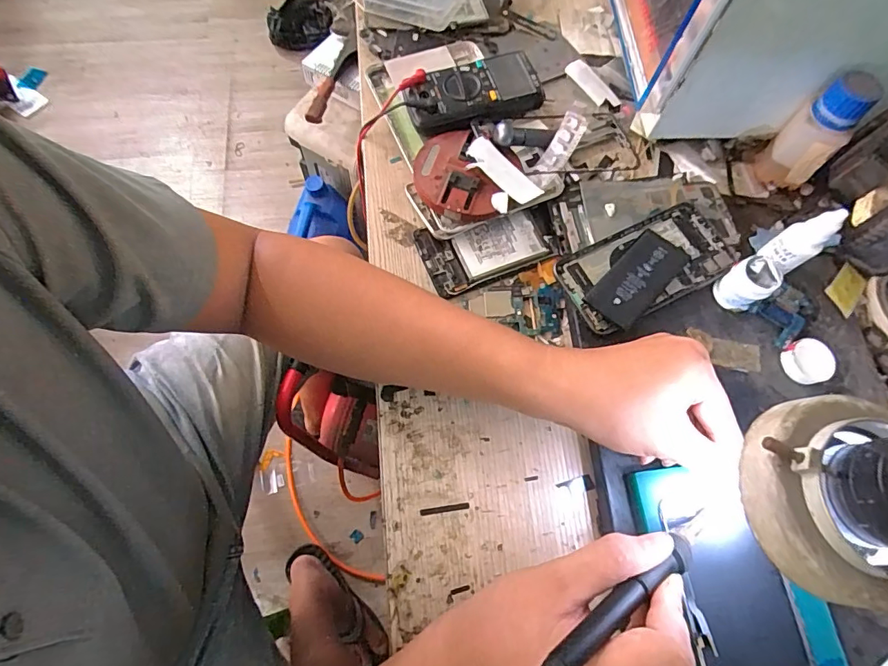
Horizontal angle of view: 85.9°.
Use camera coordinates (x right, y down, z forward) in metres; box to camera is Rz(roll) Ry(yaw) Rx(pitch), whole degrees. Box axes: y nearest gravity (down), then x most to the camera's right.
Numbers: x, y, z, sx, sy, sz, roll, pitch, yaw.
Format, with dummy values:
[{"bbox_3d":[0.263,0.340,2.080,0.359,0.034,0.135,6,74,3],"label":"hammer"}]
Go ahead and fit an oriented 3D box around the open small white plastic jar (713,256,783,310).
[{"bbox_3d":[0.245,-0.040,0.387,0.032,0.036,0.033,1,70,-3],"label":"open small white plastic jar"}]

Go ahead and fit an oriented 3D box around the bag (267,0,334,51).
[{"bbox_3d":[-0.452,-0.979,1.484,0.199,0.105,0.147,-25,73,-12],"label":"bag"}]

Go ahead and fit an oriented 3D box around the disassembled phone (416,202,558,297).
[{"bbox_3d":[0.042,-0.078,0.428,0.121,0.006,0.066,-17,72,-10],"label":"disassembled phone"}]

